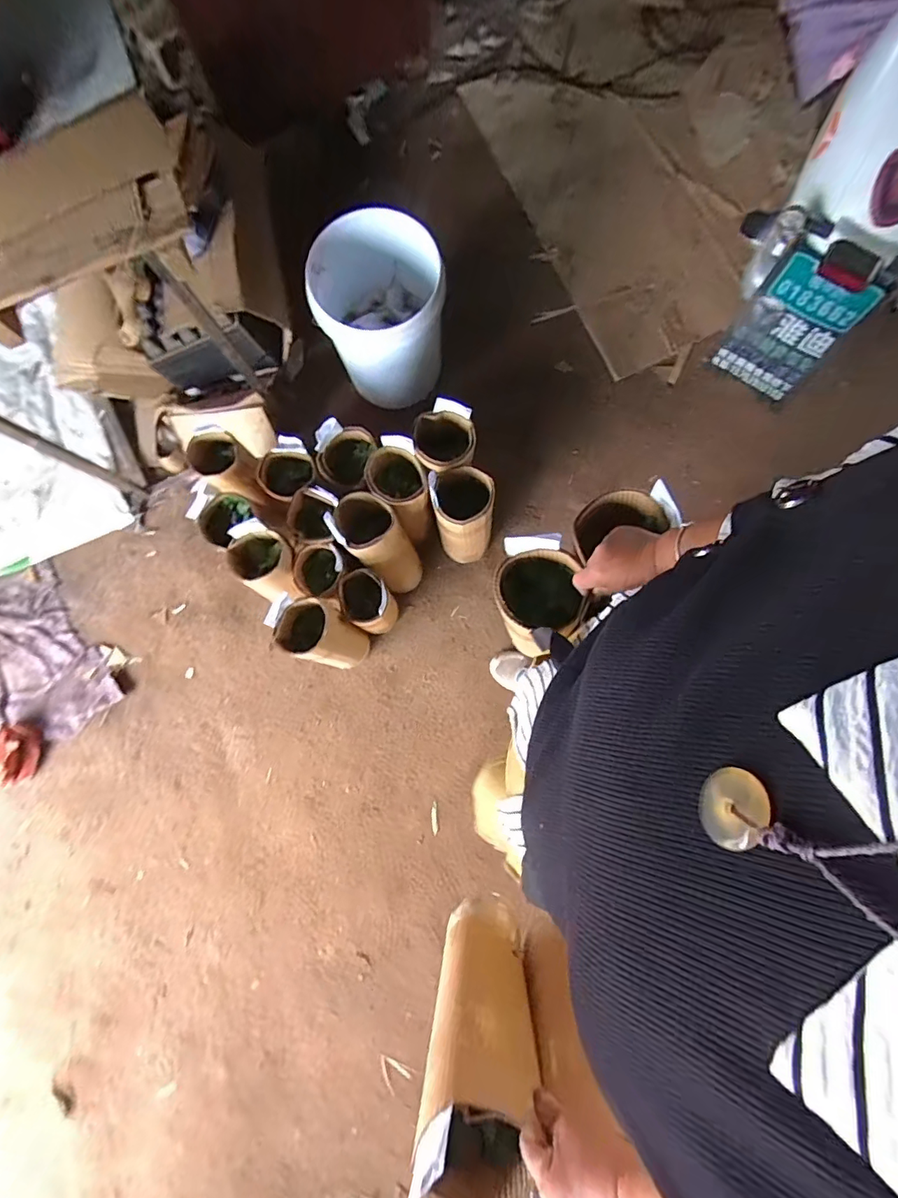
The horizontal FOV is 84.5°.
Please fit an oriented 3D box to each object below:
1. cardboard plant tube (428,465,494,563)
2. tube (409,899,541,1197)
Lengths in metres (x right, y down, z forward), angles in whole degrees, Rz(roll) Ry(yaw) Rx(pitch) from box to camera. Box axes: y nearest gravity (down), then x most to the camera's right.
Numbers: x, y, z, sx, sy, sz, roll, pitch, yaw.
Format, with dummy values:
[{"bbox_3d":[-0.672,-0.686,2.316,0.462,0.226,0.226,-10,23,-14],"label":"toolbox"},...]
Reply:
[{"bbox_3d":[0.023,-0.190,1.179,0.130,0.387,0.137,-4,82,4],"label":"cardboard plant tube"},{"bbox_3d":[0.039,0.508,0.596,0.111,0.352,0.108,34,97,5],"label":"tube"}]

